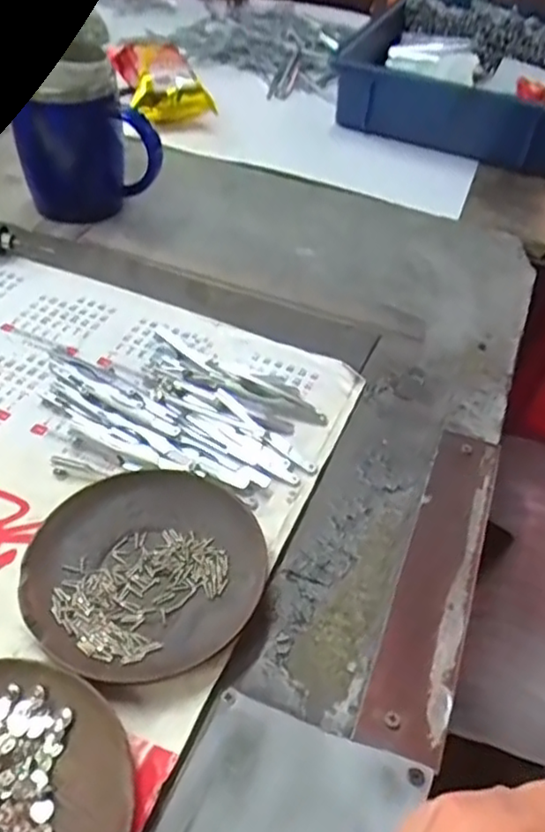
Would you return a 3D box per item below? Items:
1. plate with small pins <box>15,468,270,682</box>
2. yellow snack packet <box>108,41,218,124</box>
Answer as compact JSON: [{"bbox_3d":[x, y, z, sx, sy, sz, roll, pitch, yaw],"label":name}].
[{"bbox_3d":[-0.065,0.076,0.331,0.114,0.016,0.112,3,44,-3],"label":"plate with small pins"},{"bbox_3d":[-0.130,-0.387,0.755,0.089,0.054,0.137,-12,47,-17],"label":"yellow snack packet"}]

